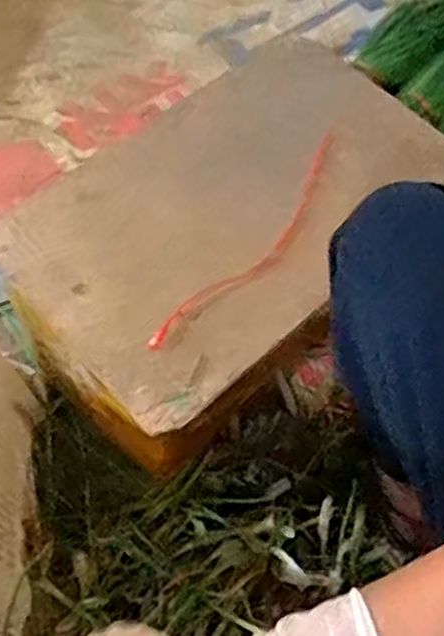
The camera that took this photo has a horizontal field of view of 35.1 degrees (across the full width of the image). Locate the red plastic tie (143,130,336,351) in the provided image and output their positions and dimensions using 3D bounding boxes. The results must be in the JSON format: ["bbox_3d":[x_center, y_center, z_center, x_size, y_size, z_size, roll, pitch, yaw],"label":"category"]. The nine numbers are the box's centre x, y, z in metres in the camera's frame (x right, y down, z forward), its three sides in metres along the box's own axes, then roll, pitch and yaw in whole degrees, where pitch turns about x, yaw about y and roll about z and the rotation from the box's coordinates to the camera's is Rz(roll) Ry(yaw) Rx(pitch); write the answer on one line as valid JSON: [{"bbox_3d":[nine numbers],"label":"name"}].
[{"bbox_3d":[0.046,-0.082,0.734,0.049,0.007,0.333,32,65,17],"label":"red plastic tie"}]

